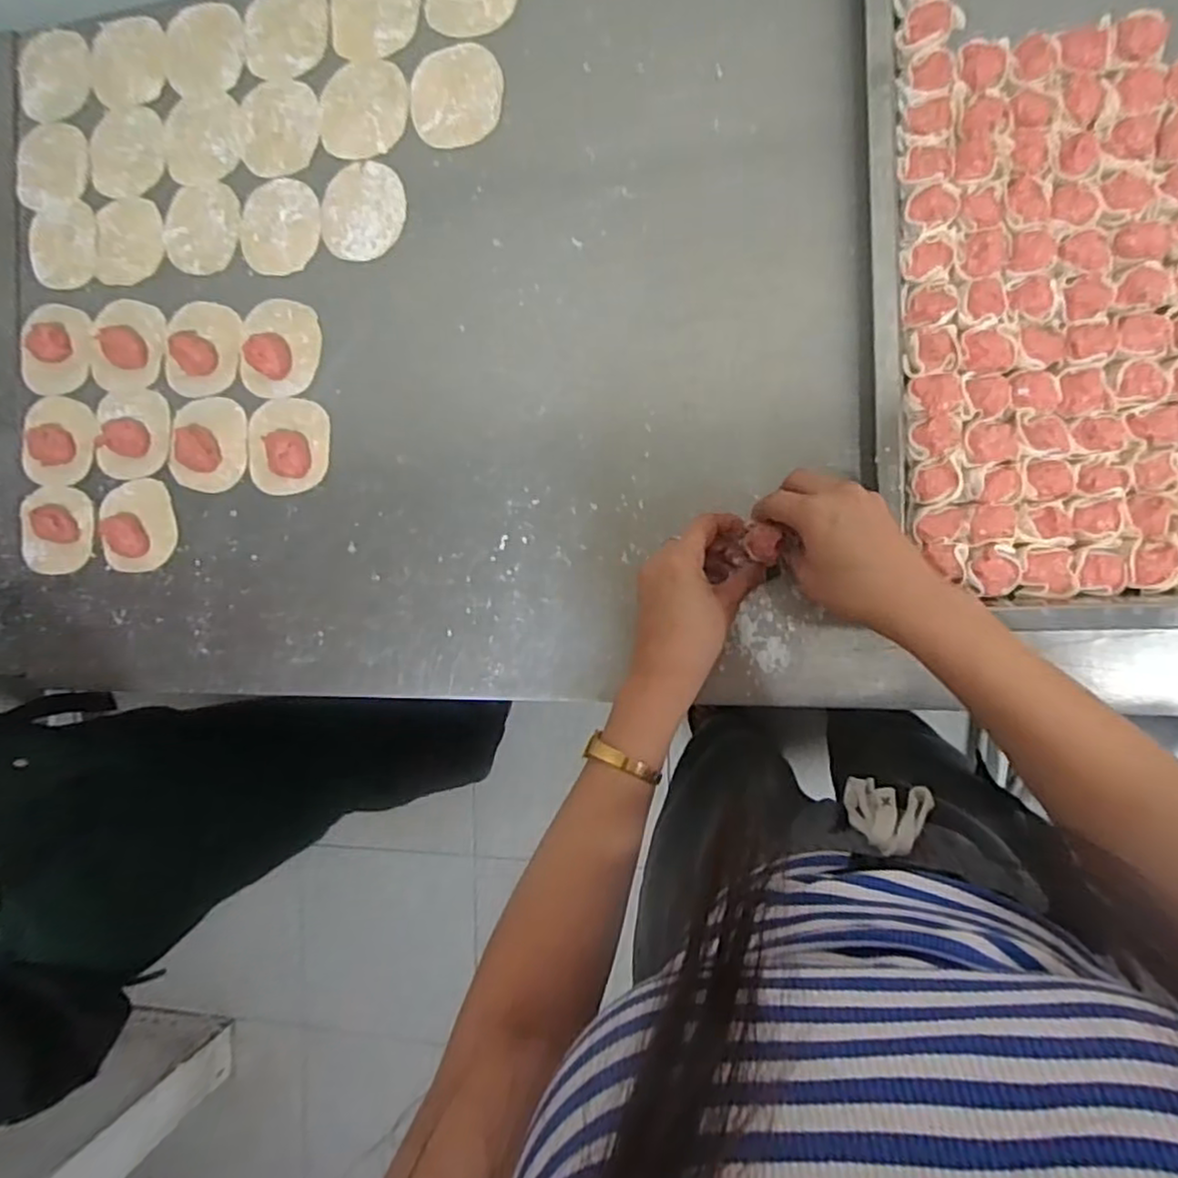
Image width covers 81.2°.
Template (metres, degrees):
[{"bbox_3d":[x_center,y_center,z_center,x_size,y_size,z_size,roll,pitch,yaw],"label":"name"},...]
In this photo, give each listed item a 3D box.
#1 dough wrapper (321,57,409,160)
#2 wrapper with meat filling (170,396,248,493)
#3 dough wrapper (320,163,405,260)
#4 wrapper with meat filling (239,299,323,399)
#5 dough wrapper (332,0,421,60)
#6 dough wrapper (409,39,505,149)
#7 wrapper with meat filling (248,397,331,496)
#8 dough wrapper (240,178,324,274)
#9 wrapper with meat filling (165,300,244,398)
[{"bbox_3d":[-0.184,-0.390,0.558,0.075,0.004,0.076,0,91,10],"label":"dough wrapper"},{"bbox_3d":[-0.328,-0.124,0.584,0.069,0.018,0.078,7,92,10],"label":"wrapper with meat filling"},{"bbox_3d":[-0.185,-0.308,0.563,0.070,0.004,0.078,4,90,7],"label":"dough wrapper"},{"bbox_3d":[-0.262,-0.202,0.568,0.072,0.021,0.082,4,92,10],"label":"wrapper with meat filling"},{"bbox_3d":[-0.173,-0.470,0.556,0.073,0.005,0.077,0,91,10],"label":"dough wrapper"},{"bbox_3d":[-0.105,-0.390,0.544,0.073,0.004,0.078,0,91,10],"label":"dough wrapper"},{"bbox_3d":[-0.255,-0.120,0.568,0.073,0.023,0.078,0,91,10],"label":"wrapper with meat filling"},{"bbox_3d":[-0.259,-0.305,0.579,0.073,0.005,0.076,0,91,10],"label":"dough wrapper"},{"bbox_3d":[-0.333,-0.207,0.591,0.068,0.012,0.080,3,91,10],"label":"wrapper with meat filling"}]

